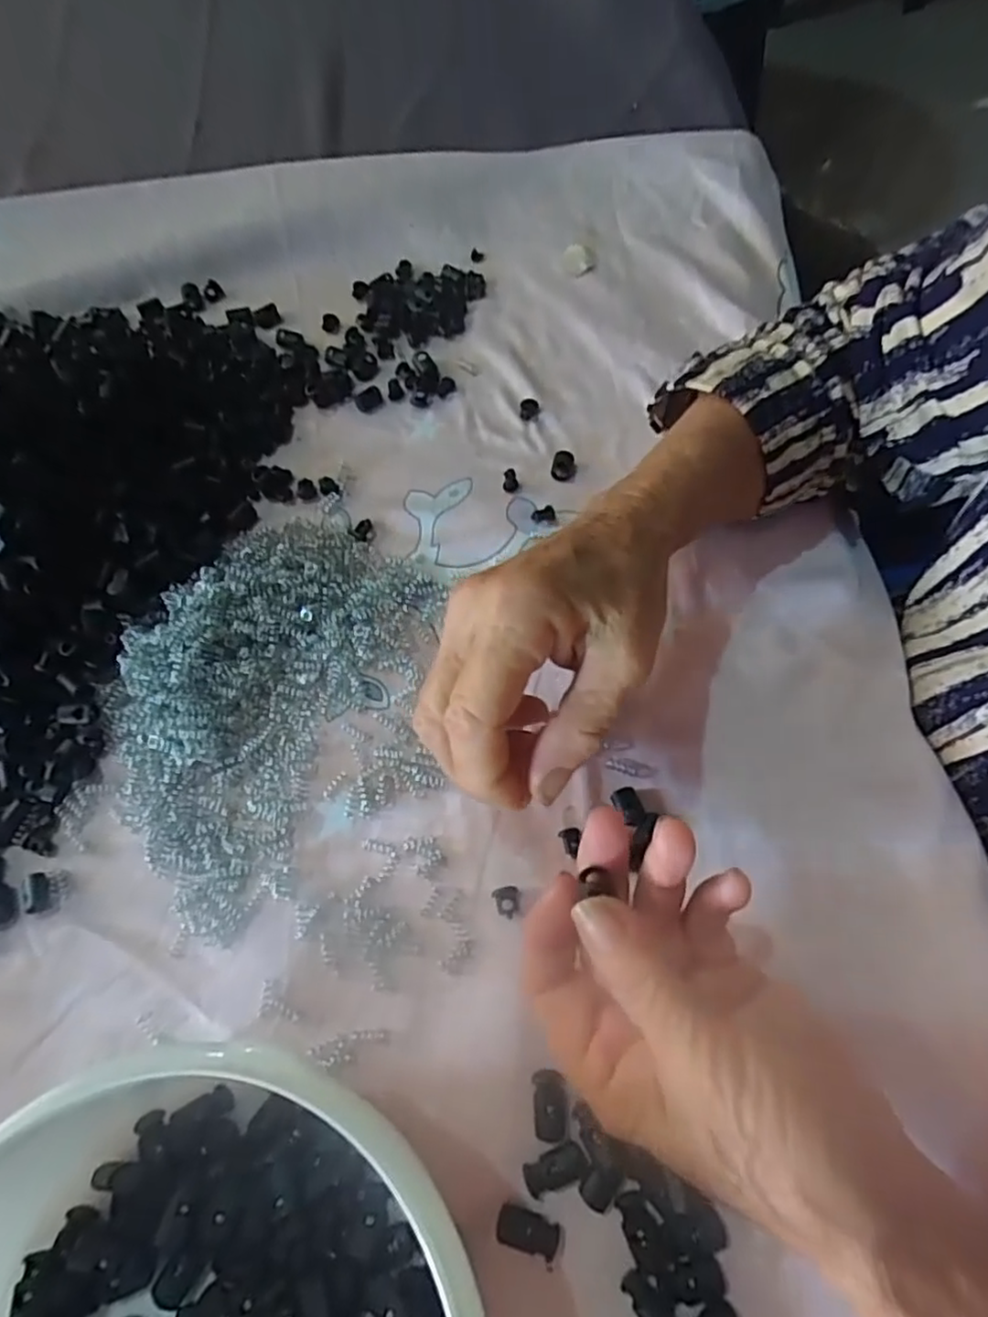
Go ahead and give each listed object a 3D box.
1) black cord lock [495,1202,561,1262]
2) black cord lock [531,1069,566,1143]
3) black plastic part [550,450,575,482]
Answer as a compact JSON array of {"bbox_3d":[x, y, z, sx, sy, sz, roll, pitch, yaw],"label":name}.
[{"bbox_3d":[0.012,0.195,0.223,0.022,0.004,0.011,13,68,7],"label":"black cord lock"},{"bbox_3d":[0.020,0.159,0.235,0.011,0.006,0.021,-4,67,0],"label":"black cord lock"},{"bbox_3d":[0.037,-0.102,0.348,0.012,0.005,0.020,8,67,5],"label":"black plastic part"}]

